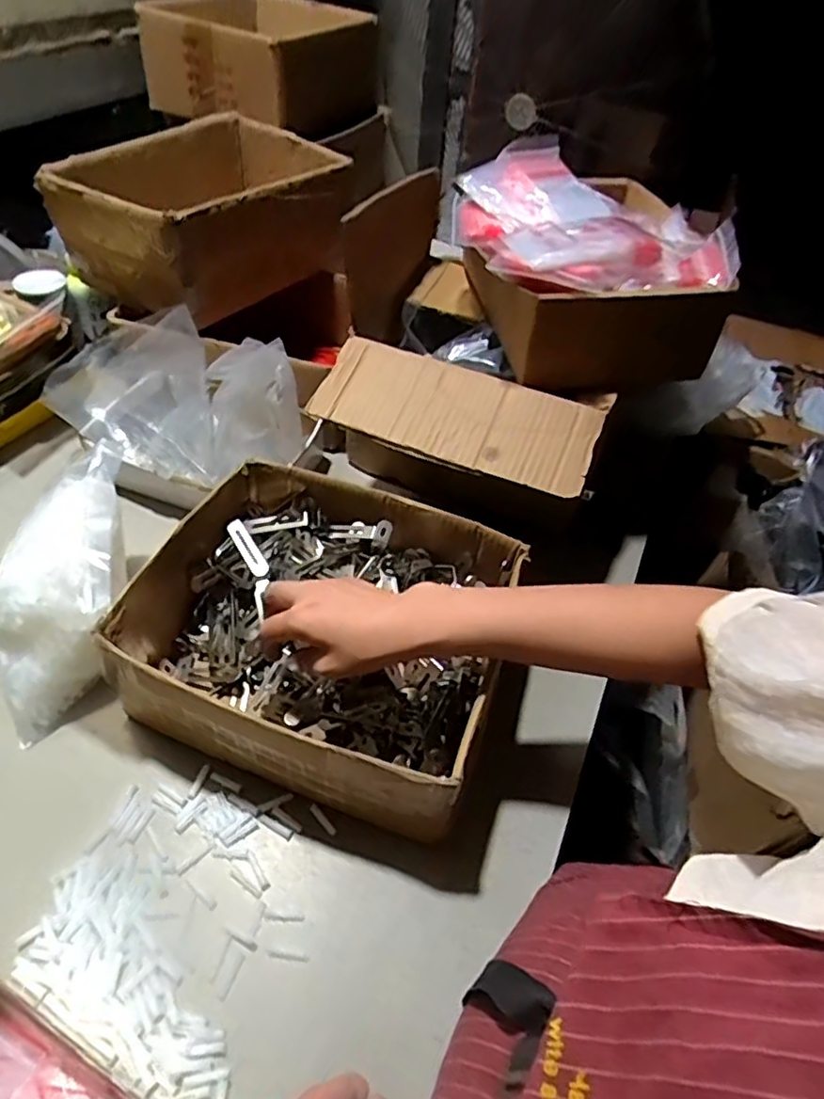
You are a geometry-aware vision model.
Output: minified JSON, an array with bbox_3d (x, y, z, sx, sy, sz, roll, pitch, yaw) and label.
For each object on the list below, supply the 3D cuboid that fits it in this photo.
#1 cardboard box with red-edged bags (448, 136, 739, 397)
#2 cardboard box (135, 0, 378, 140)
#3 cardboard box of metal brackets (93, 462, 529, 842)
[{"bbox_3d":[0.186,-0.325,0.704,0.277,0.150,0.269,-7,50,-13],"label":"cardboard box with red-edged bags"},{"bbox_3d":[-0.231,-0.774,0.978,0.267,0.112,0.318,26,51,16],"label":"cardboard box"},{"bbox_3d":[-0.082,0.072,0.584,0.307,0.123,0.263,18,49,9],"label":"cardboard box of metal brackets"}]

